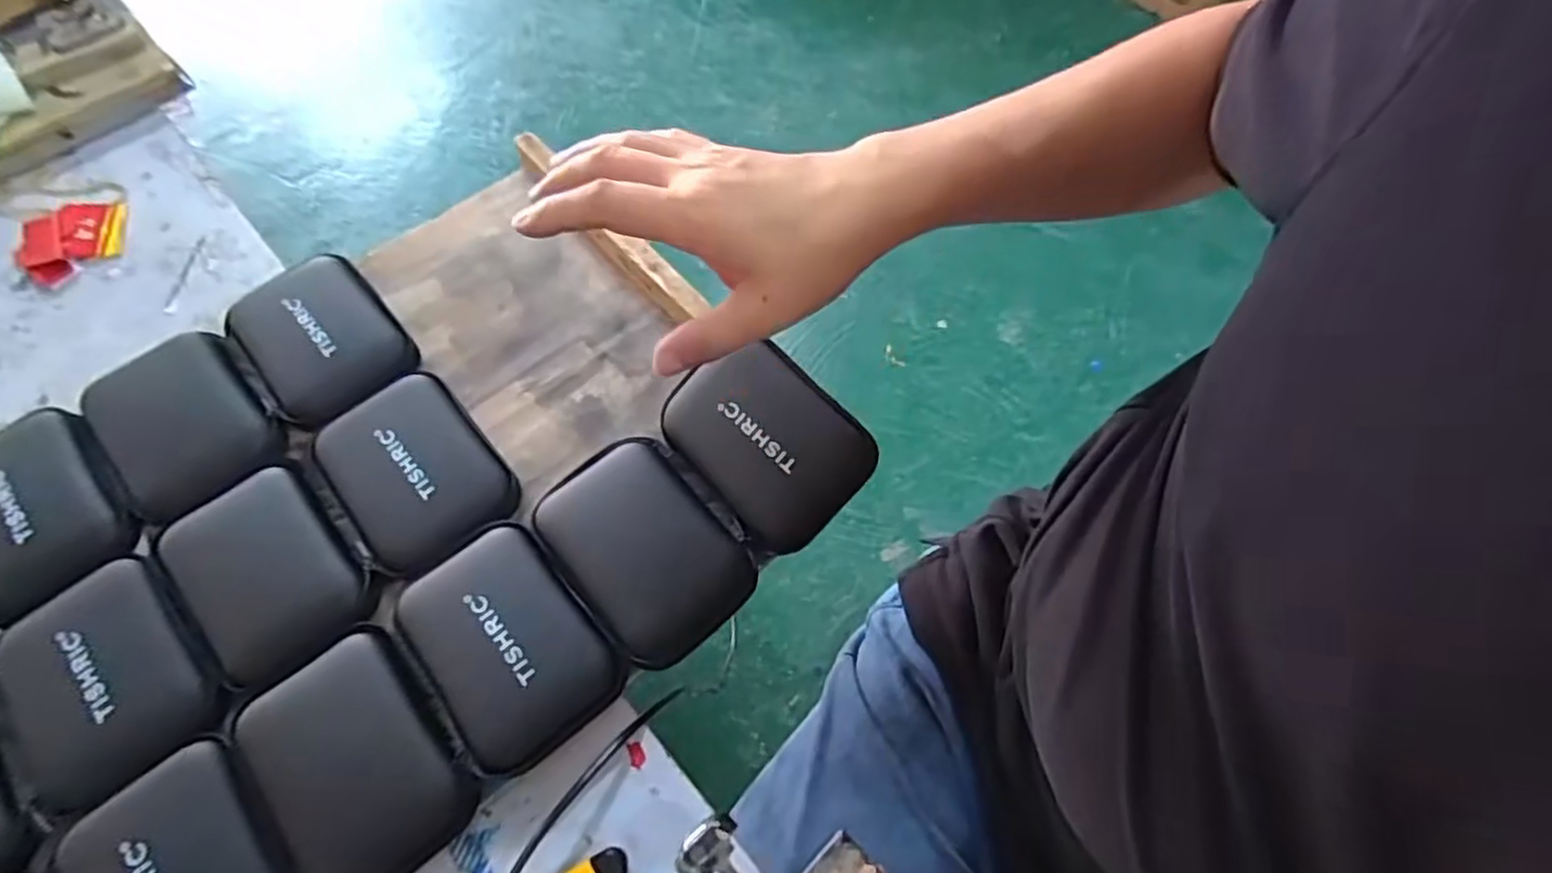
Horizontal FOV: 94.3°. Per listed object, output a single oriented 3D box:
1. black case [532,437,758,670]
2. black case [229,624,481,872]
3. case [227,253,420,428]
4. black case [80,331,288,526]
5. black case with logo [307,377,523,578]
[{"bbox_3d":[-0.081,0.069,0.452,0.093,0.024,0.136,-38,69,-16],"label":"black case"},{"bbox_3d":[-0.234,0.183,0.404,0.093,0.025,0.134,-39,69,-17],"label":"black case"},{"bbox_3d":[-0.332,-0.074,0.526,0.095,0.028,0.132,-39,69,-17],"label":"case"},{"bbox_3d":[-0.404,-0.010,0.499,0.095,0.028,0.133,-37,68,-16],"label":"black case"},{"bbox_3d":[-0.238,0.025,0.478,0.100,0.023,0.127,-38,69,-16],"label":"black case with logo"}]

